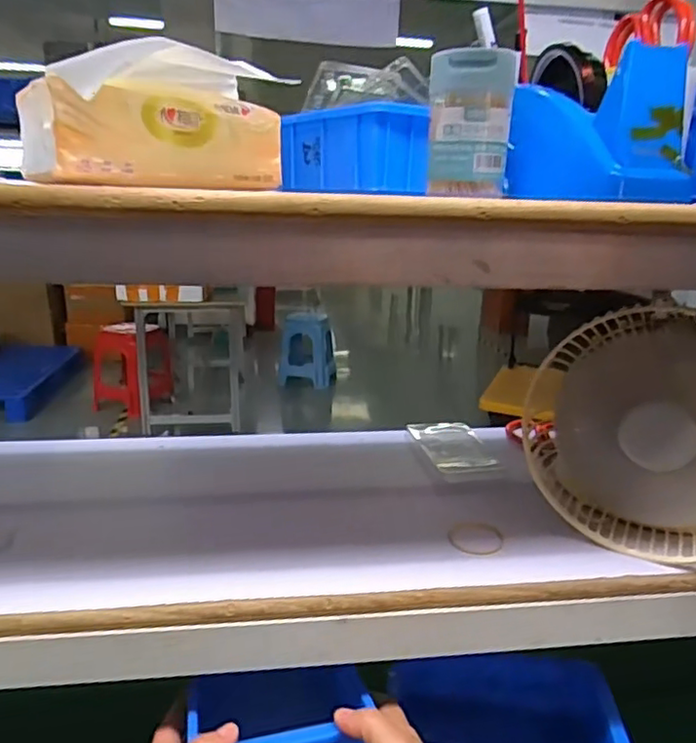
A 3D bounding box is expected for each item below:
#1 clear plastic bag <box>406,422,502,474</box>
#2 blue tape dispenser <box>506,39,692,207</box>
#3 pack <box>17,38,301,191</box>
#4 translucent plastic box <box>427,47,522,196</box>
[{"bbox_3d":[0.115,0.081,0.675,0.068,0.017,0.115,-2,15,-13],"label":"clear plastic bag"},{"bbox_3d":[0.191,-0.188,0.497,0.070,0.095,0.204,1,15,-1],"label":"blue tape dispenser"},{"bbox_3d":[-0.111,-0.147,0.358,0.146,0.073,0.069,-7,17,-30],"label":"pack"},{"bbox_3d":[0.071,-0.143,0.357,0.047,0.076,0.015,5,15,11],"label":"translucent plastic box"}]

